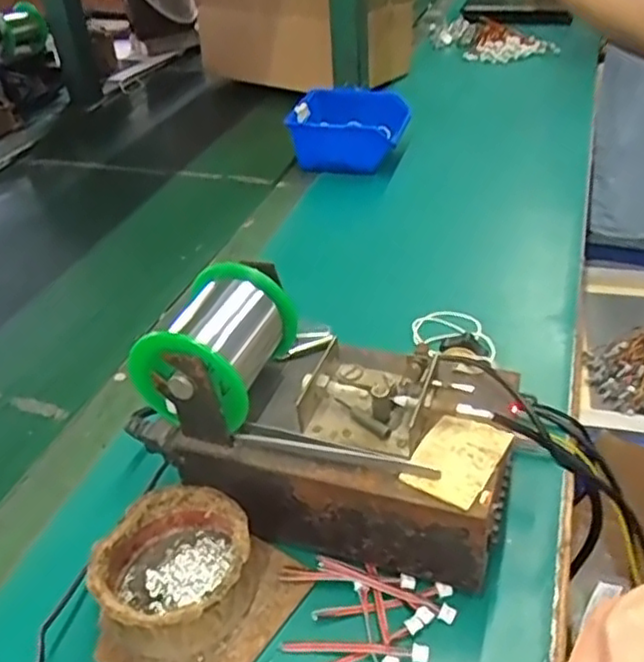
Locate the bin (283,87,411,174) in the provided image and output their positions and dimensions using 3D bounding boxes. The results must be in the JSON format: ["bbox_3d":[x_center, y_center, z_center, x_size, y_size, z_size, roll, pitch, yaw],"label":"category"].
[{"bbox_3d":[0.035,-0.246,0.839,0.126,0.066,0.114,6,38,15],"label":"bin"}]

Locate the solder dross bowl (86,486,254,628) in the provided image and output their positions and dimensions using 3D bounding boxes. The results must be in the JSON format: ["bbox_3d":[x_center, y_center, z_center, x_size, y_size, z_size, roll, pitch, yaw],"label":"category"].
[{"bbox_3d":[-0.079,0.129,0.371,0.082,0.039,0.081,-3,37,3],"label":"solder dross bowl"}]

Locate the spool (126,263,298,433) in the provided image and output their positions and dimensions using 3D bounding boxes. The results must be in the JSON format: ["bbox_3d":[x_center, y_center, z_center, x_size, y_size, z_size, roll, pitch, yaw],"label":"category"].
[{"bbox_3d":[-0.059,0.006,0.385,0.070,0.057,0.085,8,39,16],"label":"spool"}]

